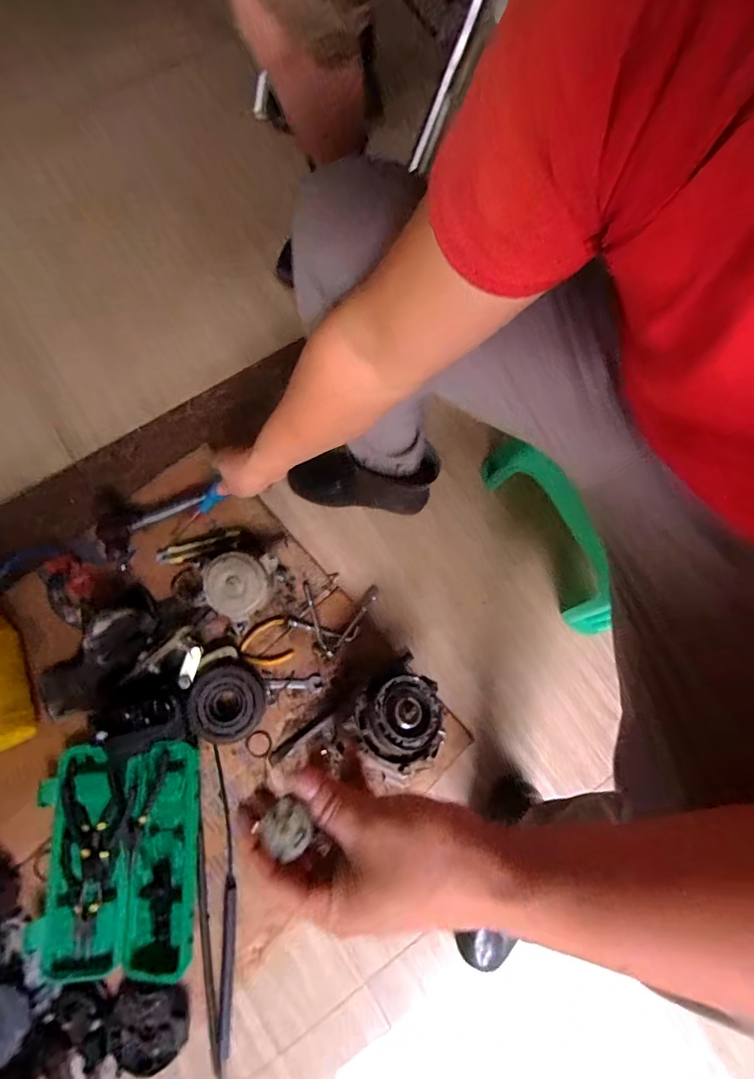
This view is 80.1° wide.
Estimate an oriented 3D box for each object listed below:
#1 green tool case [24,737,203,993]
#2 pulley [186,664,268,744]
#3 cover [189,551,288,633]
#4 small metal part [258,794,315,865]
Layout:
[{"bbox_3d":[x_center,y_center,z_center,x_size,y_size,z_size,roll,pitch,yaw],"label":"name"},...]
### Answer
[{"bbox_3d":[-0.372,0.453,0.647,0.226,0.035,0.301,-2,76,-2],"label":"green tool case"},{"bbox_3d":[-0.230,0.252,0.694,0.115,0.043,0.108,0,75,-1],"label":"pulley"},{"bbox_3d":[-0.226,0.076,0.718,0.121,0.077,0.116,20,75,4],"label":"cover"},{"bbox_3d":[-0.048,0.155,0.242,0.025,0.009,0.023,36,78,7],"label":"small metal part"}]

